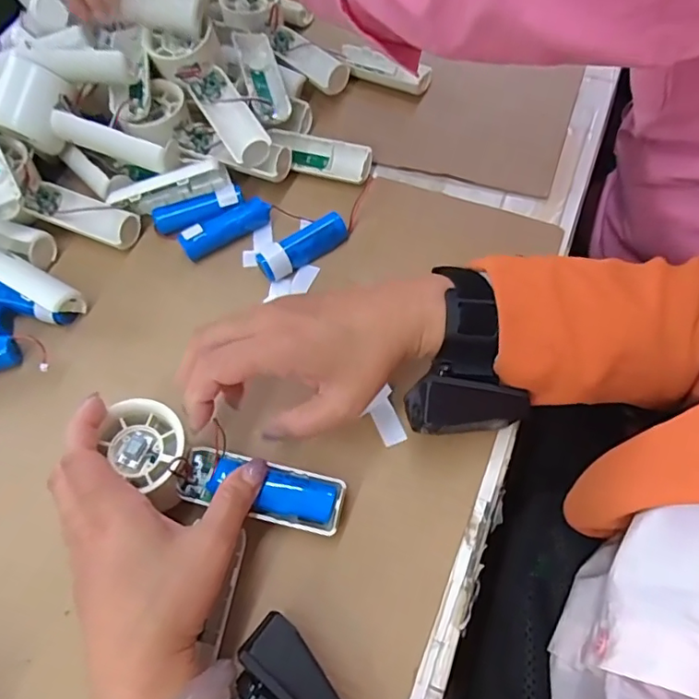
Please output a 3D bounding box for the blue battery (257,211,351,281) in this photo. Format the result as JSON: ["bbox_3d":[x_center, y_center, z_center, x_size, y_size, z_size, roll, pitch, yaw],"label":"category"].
[{"bbox_3d":[-0.036,-0.078,0.419,0.073,0.024,0.019,-32,62,-13],"label":"blue battery"}]

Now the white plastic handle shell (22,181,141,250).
[{"bbox_3d":[-0.216,-0.109,0.445,0.097,0.022,0.034,18,63,15],"label":"white plastic handle shell"}]

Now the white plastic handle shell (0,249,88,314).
[{"bbox_3d":[-0.248,-0.052,0.418,0.100,0.026,0.024,26,65,19],"label":"white plastic handle shell"}]

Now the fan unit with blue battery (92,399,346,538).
[{"bbox_3d":[-0.075,0.074,0.319,0.142,0.027,0.046,20,64,1],"label":"fan unit with blue battery"}]

